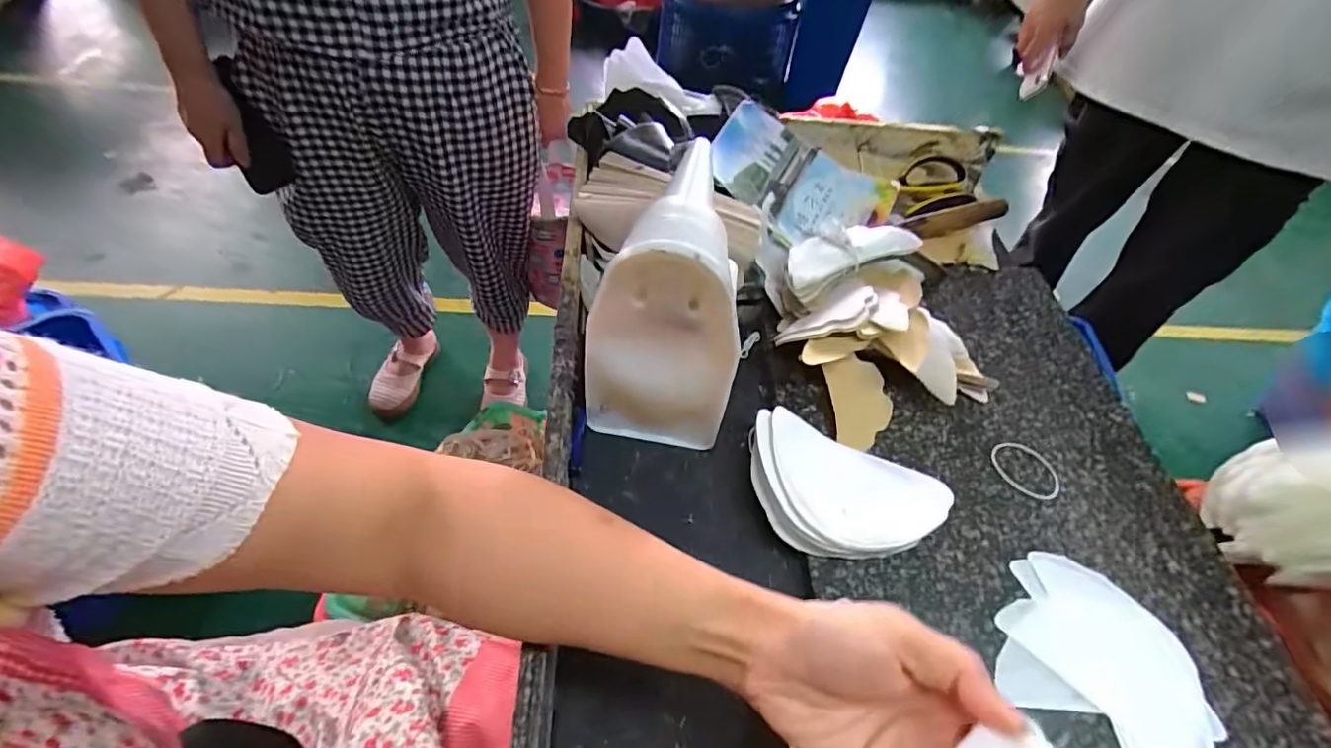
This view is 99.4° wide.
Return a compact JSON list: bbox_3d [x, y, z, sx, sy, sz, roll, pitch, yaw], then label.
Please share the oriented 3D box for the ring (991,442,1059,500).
[{"bbox_3d":[0.314,0.083,0.492,0.059,0.004,0.048,32,56,18],"label":"ring"}]

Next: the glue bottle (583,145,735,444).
[{"bbox_3d":[0.000,-0.041,0.428,0.112,0.224,0.076,9,52,1],"label":"glue bottle"}]

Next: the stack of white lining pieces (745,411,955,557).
[{"bbox_3d":[0.135,0.095,0.445,0.151,0.033,0.096,25,54,13],"label":"stack of white lining pieces"}]

